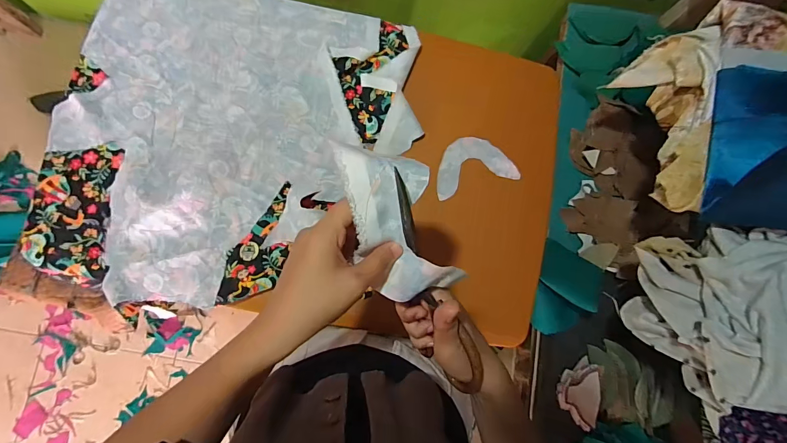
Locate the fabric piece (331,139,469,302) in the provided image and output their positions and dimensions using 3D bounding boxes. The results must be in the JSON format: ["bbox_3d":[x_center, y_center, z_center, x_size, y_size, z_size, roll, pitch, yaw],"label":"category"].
[{"bbox_3d":[0.003,-0.003,0.291,0.070,0.026,0.132,-23,95,-7],"label":"fabric piece"}]

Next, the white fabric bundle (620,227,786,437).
[{"bbox_3d":[0.389,0.117,0.413,0.136,0.164,0.208,10,83,-3],"label":"white fabric bundle"}]

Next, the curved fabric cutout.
[{"bbox_3d":[0.126,-0.093,0.591,0.136,0.011,0.085,-17,85,-6],"label":"curved fabric cutout"}]

